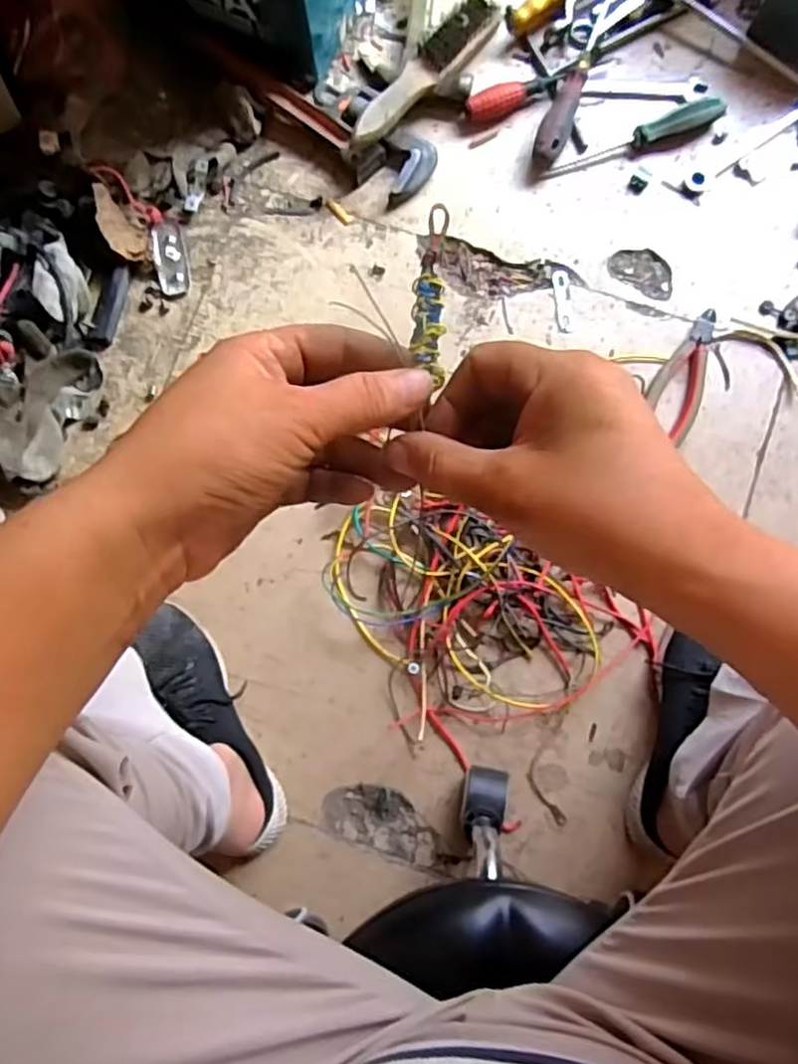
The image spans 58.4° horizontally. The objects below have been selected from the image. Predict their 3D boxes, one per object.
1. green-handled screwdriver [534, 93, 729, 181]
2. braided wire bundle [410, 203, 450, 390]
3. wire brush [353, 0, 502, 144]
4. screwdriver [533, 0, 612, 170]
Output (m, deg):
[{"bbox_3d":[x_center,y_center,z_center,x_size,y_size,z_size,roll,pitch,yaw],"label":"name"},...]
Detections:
[{"bbox_3d":[0.249,-0.410,0.742,0.199,0.031,0.029,-22,82,-1],"label":"green-handled screwdriver"},{"bbox_3d":[0.012,-0.091,0.278,0.013,0.007,0.066,3,108,3],"label":"braided wire bundle"},{"bbox_3d":[0.034,-0.474,0.725,0.032,0.042,0.240,36,73,6],"label":"wire brush"},{"bbox_3d":[0.185,-0.485,0.751,0.031,0.029,0.215,18,84,4],"label":"screwdriver"}]

